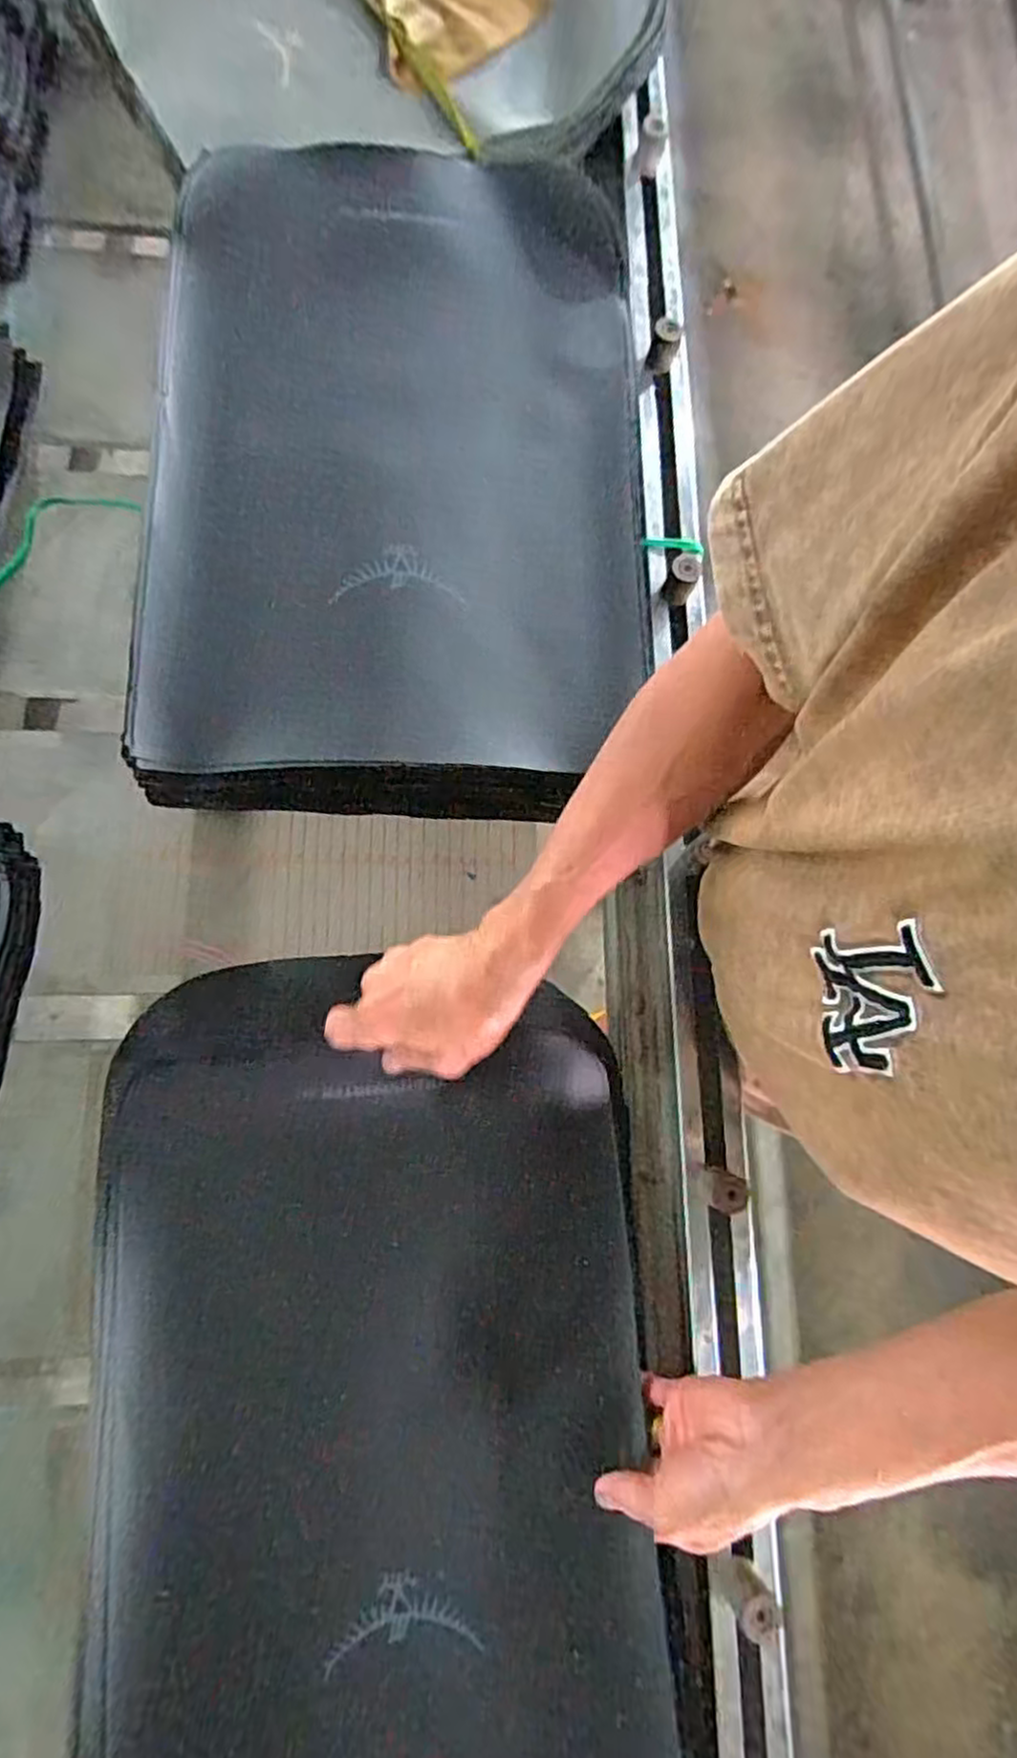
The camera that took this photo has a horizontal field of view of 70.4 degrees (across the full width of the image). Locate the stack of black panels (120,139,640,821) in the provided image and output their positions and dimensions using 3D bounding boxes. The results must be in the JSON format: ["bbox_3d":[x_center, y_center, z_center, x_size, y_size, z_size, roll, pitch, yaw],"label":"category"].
[{"bbox_3d":[-0.071,-0.307,0.526,0.329,0.099,0.523,2,80,-1],"label":"stack of black panels"}]

